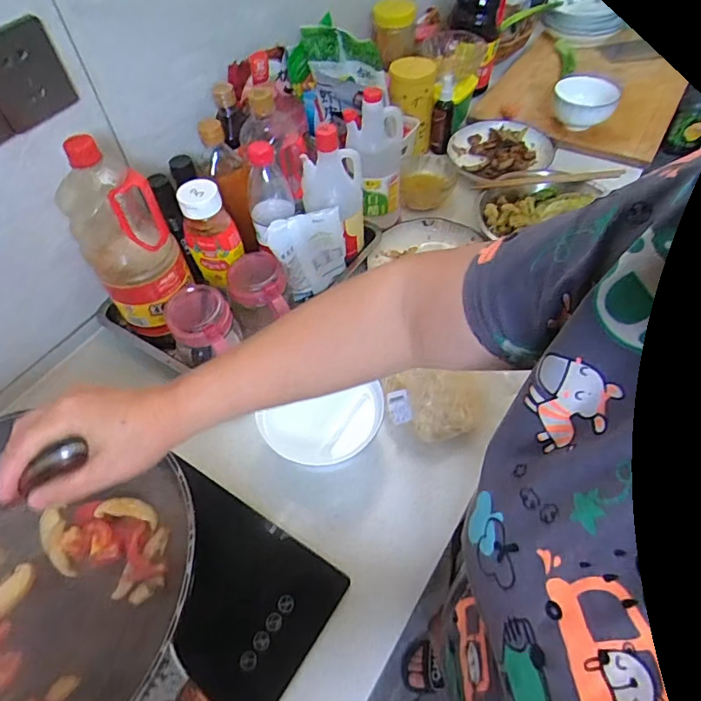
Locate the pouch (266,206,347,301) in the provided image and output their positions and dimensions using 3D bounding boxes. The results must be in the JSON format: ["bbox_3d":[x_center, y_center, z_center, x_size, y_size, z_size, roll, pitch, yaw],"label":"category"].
[{"bbox_3d":[-0.056,-0.136,0.700,0.109,0.133,0.018,-21,54,-12],"label":"pouch"}]

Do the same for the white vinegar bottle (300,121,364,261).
[{"bbox_3d":[-0.017,-0.233,0.724,0.090,0.188,0.070,-26,55,-16],"label":"white vinegar bottle"}]

